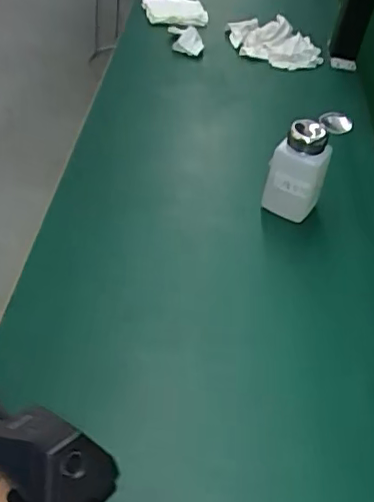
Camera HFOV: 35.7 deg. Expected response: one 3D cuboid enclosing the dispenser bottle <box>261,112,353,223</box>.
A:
[{"bbox_3d":[0.126,-0.093,0.628,0.054,0.122,0.060,38,29,29],"label":"dispenser bottle"}]

